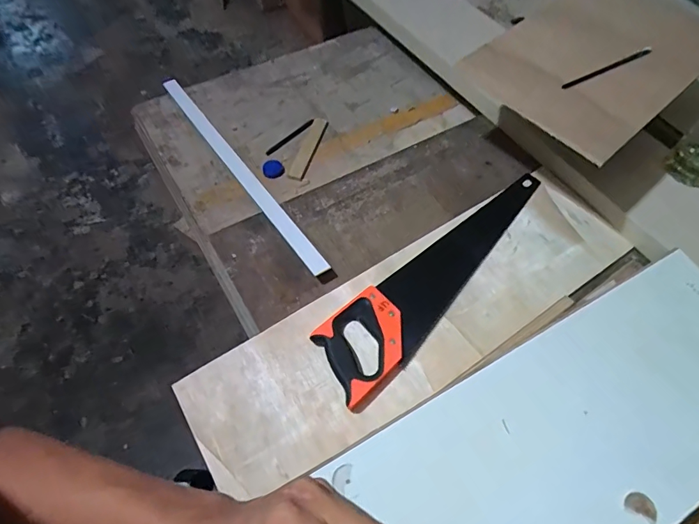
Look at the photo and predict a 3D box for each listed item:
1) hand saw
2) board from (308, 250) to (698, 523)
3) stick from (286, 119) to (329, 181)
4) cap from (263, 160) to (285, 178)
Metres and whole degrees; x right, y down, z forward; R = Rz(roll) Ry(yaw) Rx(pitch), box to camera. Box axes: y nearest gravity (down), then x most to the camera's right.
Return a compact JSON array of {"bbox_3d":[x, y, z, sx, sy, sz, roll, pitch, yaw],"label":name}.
[{"bbox_3d":[0.156,0.013,0.678,0.495,0.032,0.114,-38,68,-23],"label":"hand saw"},{"bbox_3d":[0.227,0.224,0.498,0.727,0.026,0.235,-24,63,-17],"label":"board"},{"bbox_3d":[-0.081,-0.228,0.871,0.034,0.010,0.162,15,59,6],"label":"stick"},{"bbox_3d":[-0.150,-0.184,0.855,0.042,0.010,0.044,1,59,-2],"label":"cap"}]

